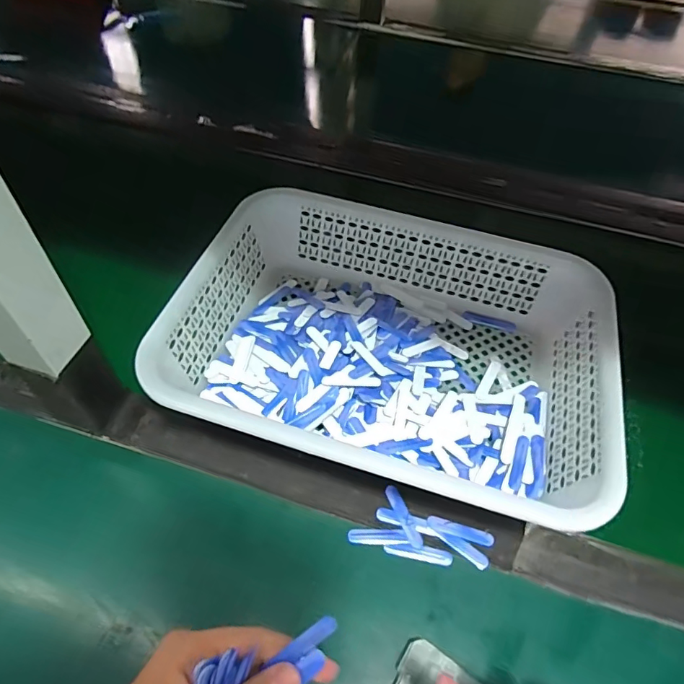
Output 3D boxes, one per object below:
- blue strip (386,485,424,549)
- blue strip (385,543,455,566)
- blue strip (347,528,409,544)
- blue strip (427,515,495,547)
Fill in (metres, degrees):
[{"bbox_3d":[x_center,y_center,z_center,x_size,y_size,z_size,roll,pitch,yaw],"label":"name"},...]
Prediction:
[{"bbox_3d":[0.048,0.135,0.373,0.010,0.004,0.050,-18,56,-16],"label":"blue strip"},{"bbox_3d":[0.058,0.157,0.358,0.050,0.004,0.011,9,53,4],"label":"blue strip"},{"bbox_3d":[0.027,0.147,0.363,0.044,0.004,0.011,0,53,-2],"label":"blue strip"},{"bbox_3d":[0.092,0.145,0.369,0.050,0.004,0.011,15,54,9],"label":"blue strip"}]

